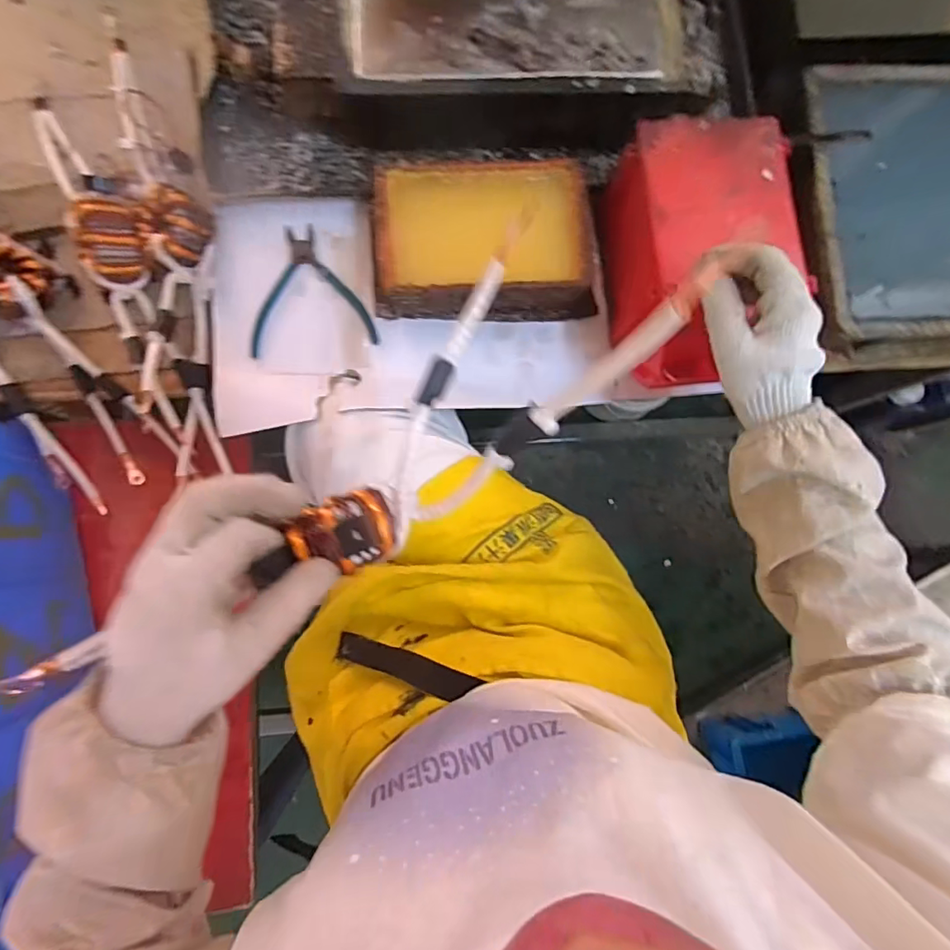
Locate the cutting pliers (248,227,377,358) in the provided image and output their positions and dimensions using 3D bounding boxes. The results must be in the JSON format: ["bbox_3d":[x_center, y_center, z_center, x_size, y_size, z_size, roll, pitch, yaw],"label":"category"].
[{"bbox_3d":[-0.175,-0.195,0.548,0.123,0.006,0.135,-10,83,-4],"label":"cutting pliers"}]

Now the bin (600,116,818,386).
[{"bbox_3d":[0.213,-0.200,0.505,0.160,0.100,0.230,-8,83,-4],"label":"bin"}]

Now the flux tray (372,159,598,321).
[{"bbox_3d":[0.004,-0.234,0.529,0.208,0.064,0.135,-5,82,-3],"label":"flux tray"}]

